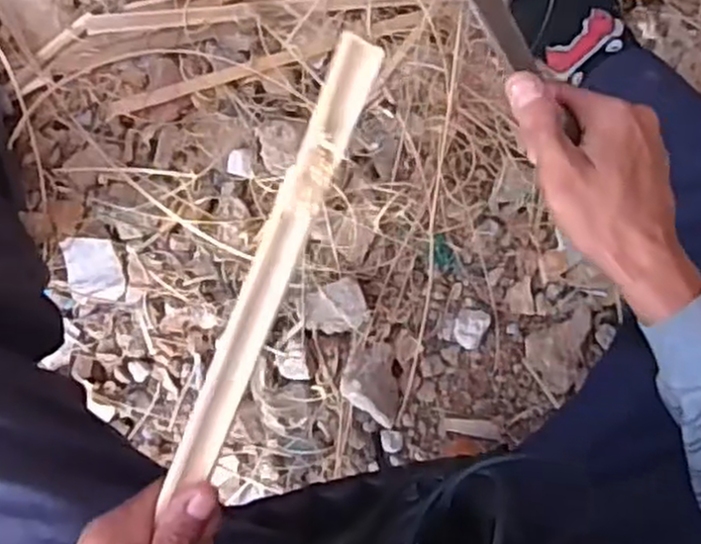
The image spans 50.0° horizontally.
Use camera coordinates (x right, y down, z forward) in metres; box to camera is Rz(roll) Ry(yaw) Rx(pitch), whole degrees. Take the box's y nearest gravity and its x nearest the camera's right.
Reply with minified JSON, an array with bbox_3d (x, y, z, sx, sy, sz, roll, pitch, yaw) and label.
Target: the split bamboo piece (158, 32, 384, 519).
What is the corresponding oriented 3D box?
[{"bbox_3d":[-0.038,0.002,0.357,0.019,0.009,0.228,23,100,1],"label":"split bamboo piece"}]

